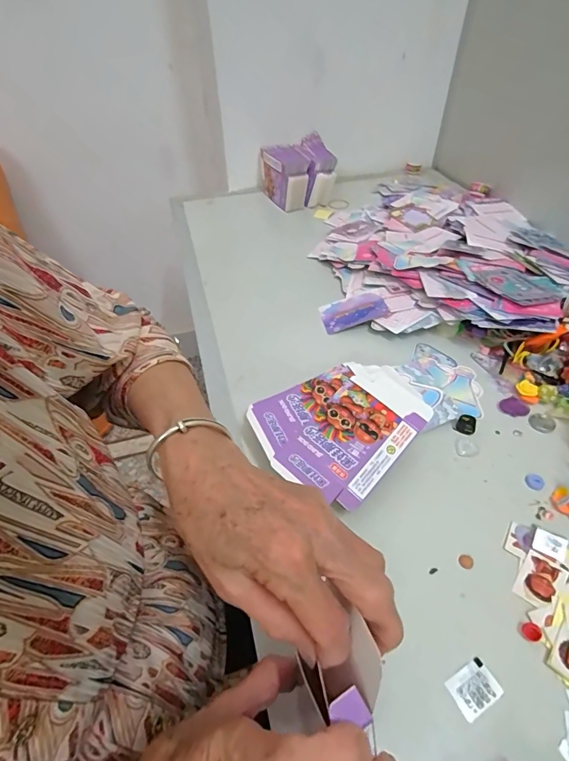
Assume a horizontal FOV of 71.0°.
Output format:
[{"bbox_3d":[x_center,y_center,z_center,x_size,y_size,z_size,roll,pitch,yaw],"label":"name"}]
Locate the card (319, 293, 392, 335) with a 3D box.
[{"bbox_3d":[0.095,-0.100,0.562,0.087,0.007,0.068,-19,43,4],"label":"card"}]

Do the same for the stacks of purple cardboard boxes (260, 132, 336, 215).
[{"bbox_3d":[0.029,-0.426,0.829,0.131,0.097,0.132,-14,48,-11],"label":"stacks of purple cardboard boxes"}]

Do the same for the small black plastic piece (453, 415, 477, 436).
[{"bbox_3d":[0.191,0.045,0.419,0.020,0.013,0.018,24,52,23],"label":"small black plastic piece"}]

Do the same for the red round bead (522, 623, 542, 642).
[{"bbox_3d":[0.181,0.184,0.292,0.010,0.007,0.012,-22,50,-18],"label":"red round bead"}]

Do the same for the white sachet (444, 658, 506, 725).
[{"bbox_3d":[0.130,0.211,0.272,0.032,0.004,0.025,-23,50,-18],"label":"white sachet"}]

